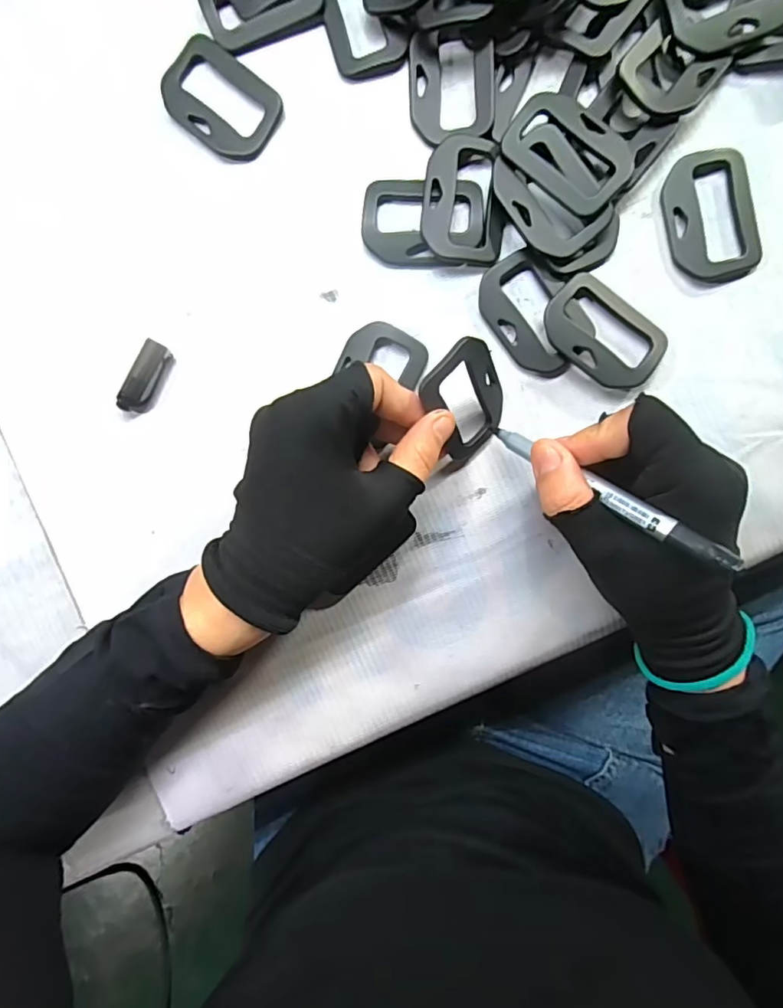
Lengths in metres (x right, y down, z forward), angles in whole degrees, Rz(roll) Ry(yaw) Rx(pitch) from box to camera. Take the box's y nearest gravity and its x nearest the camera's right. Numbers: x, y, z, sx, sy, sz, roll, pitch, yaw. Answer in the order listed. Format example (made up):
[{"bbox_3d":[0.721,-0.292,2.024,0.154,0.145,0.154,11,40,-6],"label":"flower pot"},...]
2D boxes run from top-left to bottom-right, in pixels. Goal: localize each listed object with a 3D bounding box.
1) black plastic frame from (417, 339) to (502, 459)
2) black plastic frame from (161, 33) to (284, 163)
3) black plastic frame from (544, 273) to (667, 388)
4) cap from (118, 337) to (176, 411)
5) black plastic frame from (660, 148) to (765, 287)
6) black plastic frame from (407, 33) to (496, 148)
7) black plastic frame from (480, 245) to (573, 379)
[{"bbox_3d":[0.036,-0.050,0.248,0.044,0.058,0.007,-49,52,-4],"label":"black plastic frame"},{"bbox_3d":[-0.089,-0.207,0.269,0.061,0.004,0.044,41,94,1],"label":"black plastic frame"},{"bbox_3d":[0.106,-0.085,0.264,0.061,0.010,0.040,40,94,1],"label":"black plastic frame"},{"bbox_3d":[-0.129,-0.066,0.276,0.016,0.008,0.038,29,94,1],"label":"cap"},{"bbox_3d":[0.159,-0.142,0.260,0.042,0.005,0.062,-13,92,3],"label":"black plastic frame"},{"bbox_3d":[0.030,-0.209,0.261,0.042,0.007,0.053,-1,92,3],"label":"black plastic frame"},{"bbox_3d":[0.071,-0.095,0.266,0.039,0.006,0.062,-36,90,4],"label":"black plastic frame"}]

